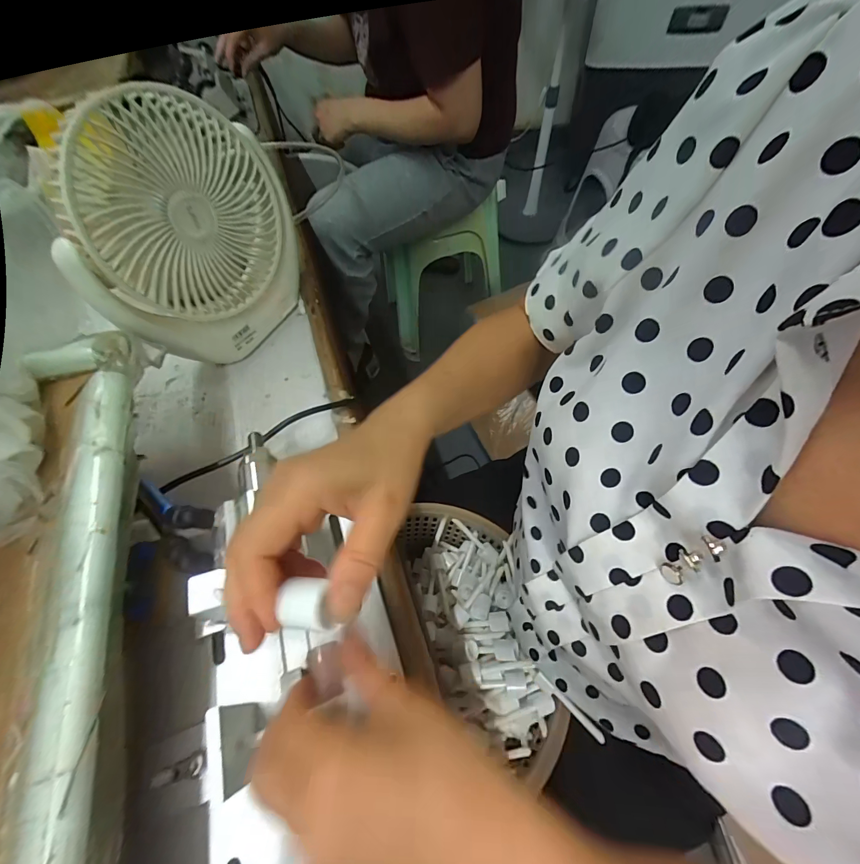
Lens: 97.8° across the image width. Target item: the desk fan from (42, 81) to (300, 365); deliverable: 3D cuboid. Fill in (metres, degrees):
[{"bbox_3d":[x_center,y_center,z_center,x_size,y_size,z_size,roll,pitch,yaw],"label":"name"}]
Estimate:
[{"bbox_3d":[-0.241,-0.184,0.360,0.131,0.200,0.201,27,67,17],"label":"desk fan"}]

